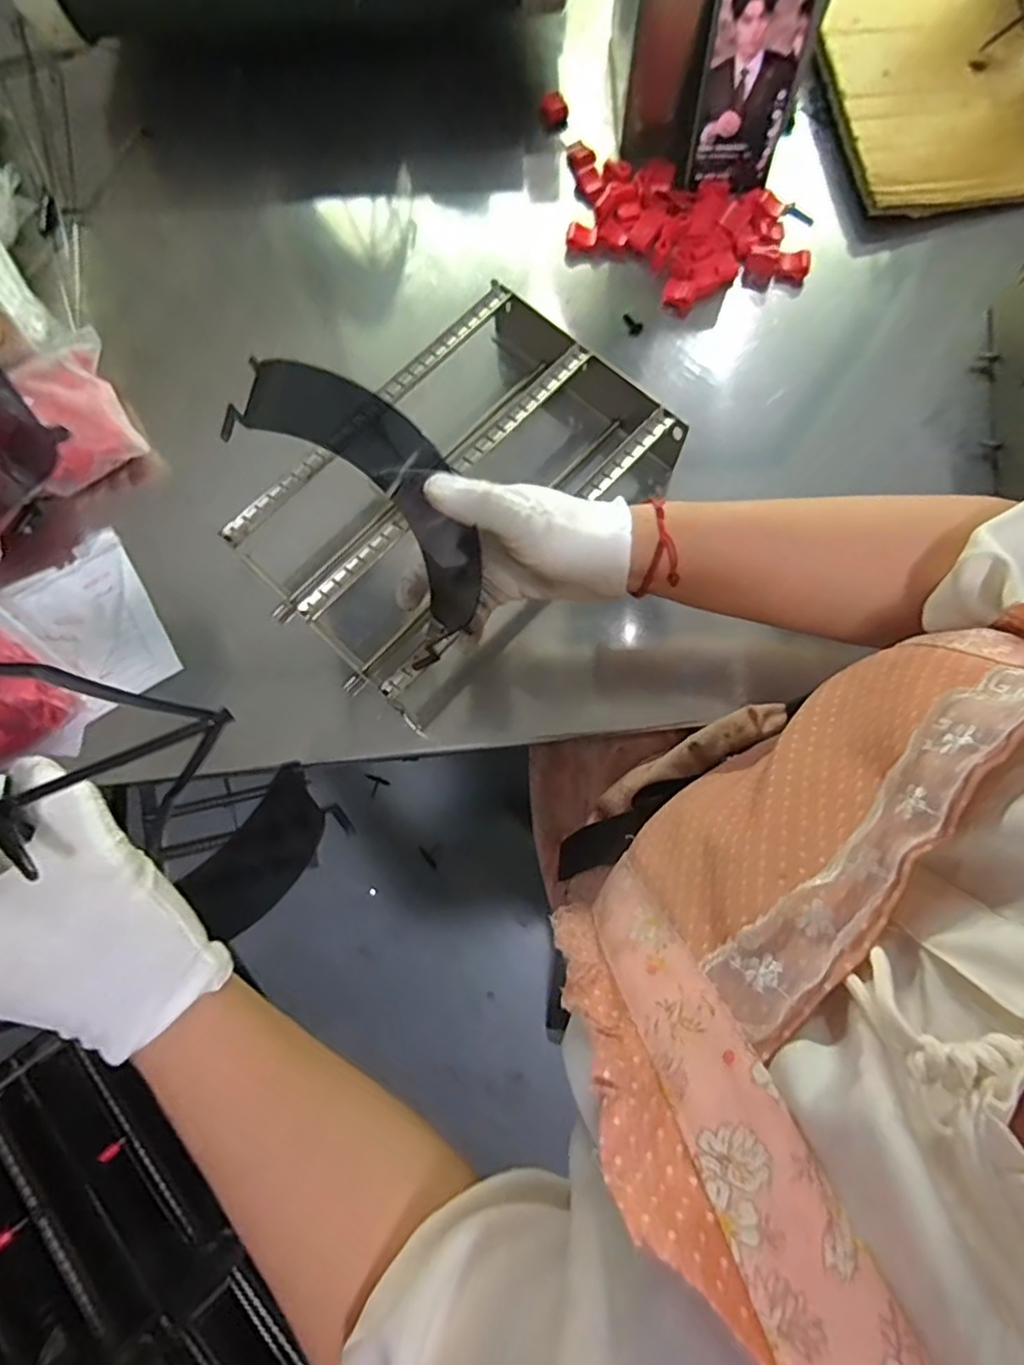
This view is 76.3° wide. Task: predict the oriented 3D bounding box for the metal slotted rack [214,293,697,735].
[{"bbox_3d":[-0.040,-0.143,0.557,0.197,0.133,0.313,43,82,10],"label":"metal slotted rack"}]

